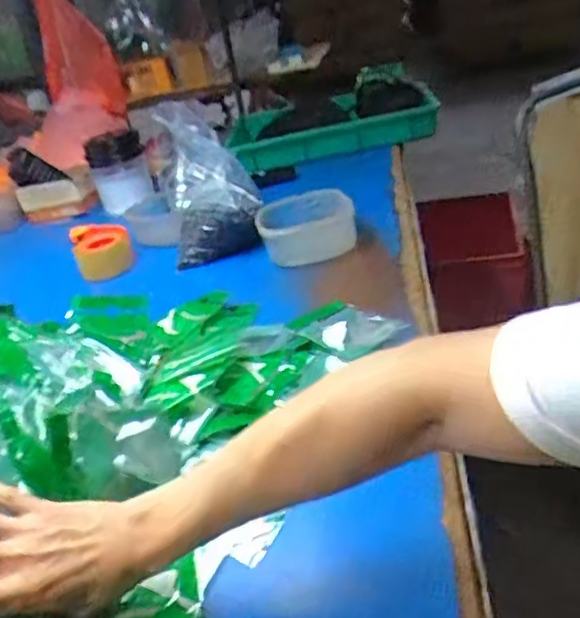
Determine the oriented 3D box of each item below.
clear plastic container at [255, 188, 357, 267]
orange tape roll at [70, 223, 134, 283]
[{"bbox_3d":[0.029,-0.143,1.057,0.163,0.114,0.103,-12,29,2],"label":"clear plastic container"},{"bbox_3d":[-0.375,-0.121,1.214,0.109,0.073,0.132,-22,30,-15],"label":"orange tape roll"}]

